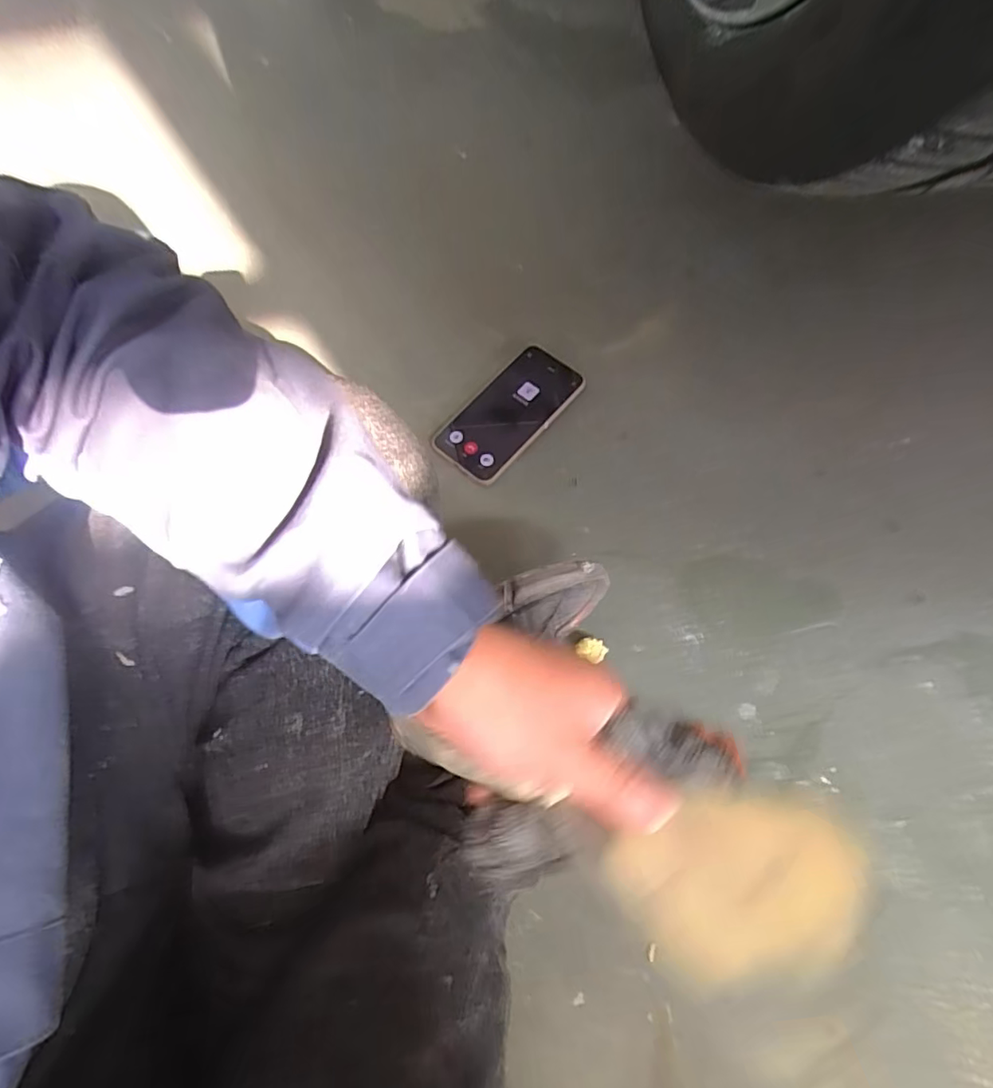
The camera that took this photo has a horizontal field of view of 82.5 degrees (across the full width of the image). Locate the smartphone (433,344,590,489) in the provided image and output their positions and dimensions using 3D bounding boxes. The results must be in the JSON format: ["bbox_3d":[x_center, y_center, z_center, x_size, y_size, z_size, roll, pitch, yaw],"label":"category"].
[{"bbox_3d":[0.014,-0.137,0.568,0.086,0.014,0.157,43,77,15],"label":"smartphone"}]

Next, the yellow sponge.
[{"bbox_3d":[0.091,0.128,0.212,0.087,0.020,0.054,-14,71,-3],"label":"yellow sponge"}]

